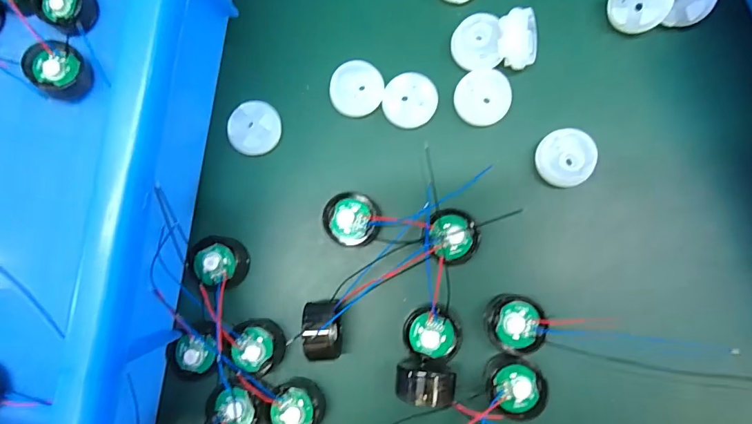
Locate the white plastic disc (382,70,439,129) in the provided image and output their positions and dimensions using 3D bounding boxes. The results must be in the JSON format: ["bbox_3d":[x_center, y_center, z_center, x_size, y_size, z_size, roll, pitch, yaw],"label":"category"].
[{"bbox_3d":[0.013,-0.044,0.168,0.021,0.004,0.020,0,85,4],"label":"white plastic disc"}]

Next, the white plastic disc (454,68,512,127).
[{"bbox_3d":[0.041,-0.044,0.165,0.021,0.004,0.020,0,85,4],"label":"white plastic disc"}]

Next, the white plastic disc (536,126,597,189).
[{"bbox_3d":[0.071,-0.020,0.160,0.020,0.005,0.021,0,85,4],"label":"white plastic disc"}]

